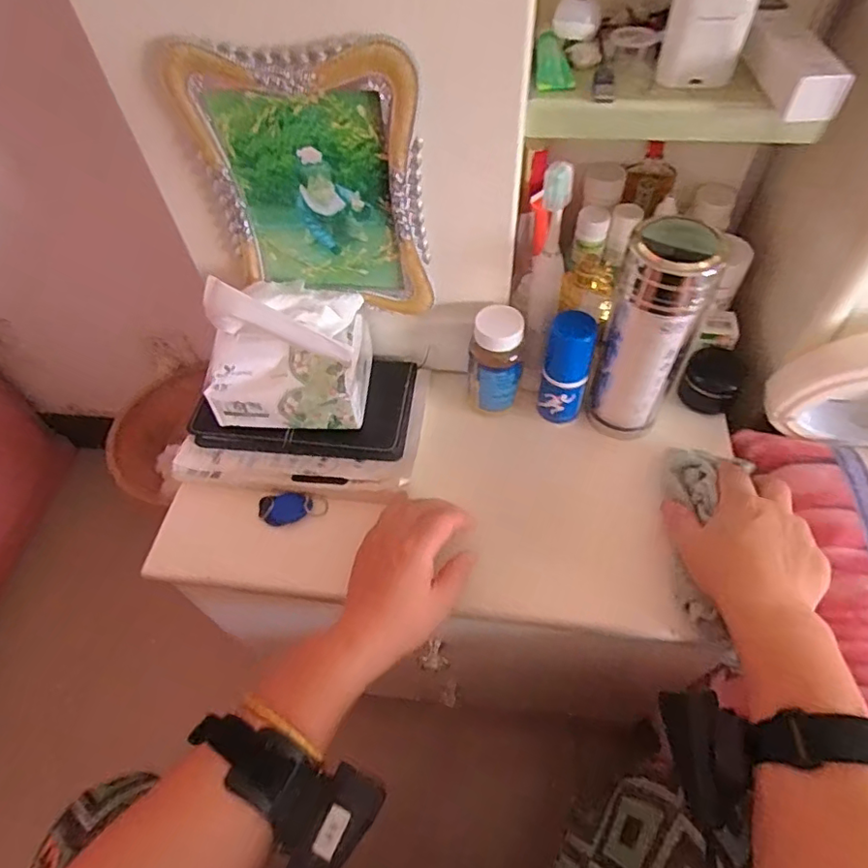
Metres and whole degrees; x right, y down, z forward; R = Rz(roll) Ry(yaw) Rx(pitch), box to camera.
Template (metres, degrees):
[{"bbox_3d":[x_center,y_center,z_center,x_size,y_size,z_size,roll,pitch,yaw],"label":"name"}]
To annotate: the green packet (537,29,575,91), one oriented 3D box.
[{"bbox_3d":[0.081,-0.251,0.380,0.024,0.005,0.058,0,66,3],"label":"green packet"}]

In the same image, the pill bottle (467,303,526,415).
[{"bbox_3d":[0.052,-0.056,0.481,0.044,0.100,0.044,5,55,6],"label":"pill bottle"}]

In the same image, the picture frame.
[{"bbox_3d":[-0.081,-0.166,0.392,0.149,0.181,0.012,3,54,5],"label":"picture frame"}]

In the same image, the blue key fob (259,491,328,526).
[{"bbox_3d":[-0.117,0.061,0.469,0.056,0.013,0.025,-4,54,0],"label":"blue key fob"}]

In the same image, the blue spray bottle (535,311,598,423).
[{"bbox_3d":[0.110,-0.055,0.472,0.037,0.093,0.043,11,56,11],"label":"blue spray bottle"}]

